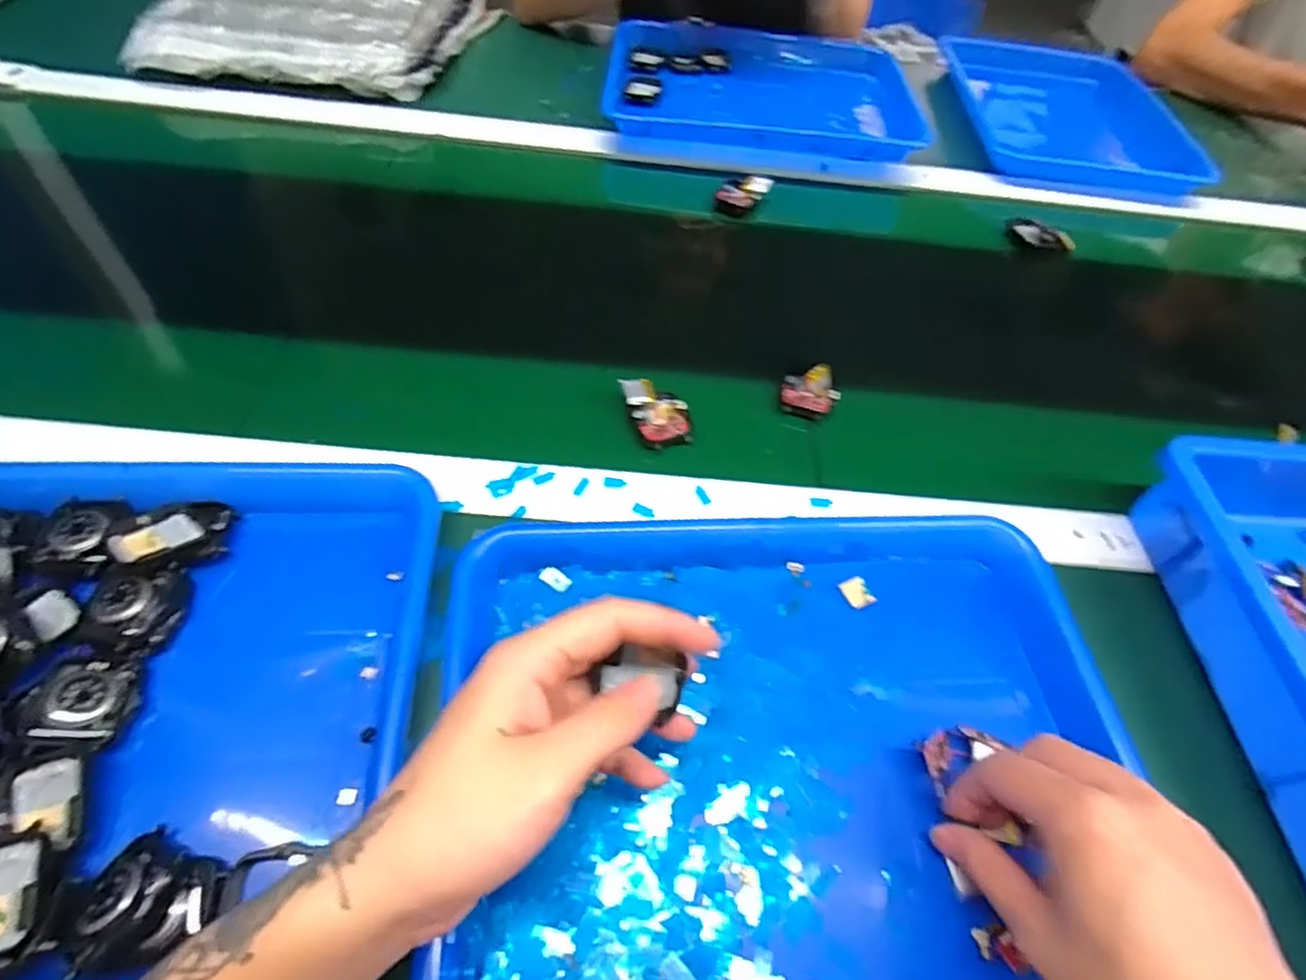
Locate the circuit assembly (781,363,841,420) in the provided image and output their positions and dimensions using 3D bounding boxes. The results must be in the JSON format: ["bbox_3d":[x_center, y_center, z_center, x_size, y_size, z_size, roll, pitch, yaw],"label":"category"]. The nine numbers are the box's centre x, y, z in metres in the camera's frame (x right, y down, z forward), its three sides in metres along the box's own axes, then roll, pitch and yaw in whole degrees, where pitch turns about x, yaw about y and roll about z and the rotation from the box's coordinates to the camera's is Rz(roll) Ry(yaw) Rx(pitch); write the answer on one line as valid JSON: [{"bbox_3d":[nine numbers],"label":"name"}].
[{"bbox_3d":[0.115,-0.072,0.468,0.040,0.016,0.042,22,57,10],"label":"circuit assembly"}]

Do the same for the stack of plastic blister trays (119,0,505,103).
[{"bbox_3d":[-0.356,-0.532,0.713,0.292,0.051,0.308,6,55,-1],"label":"stack of plastic blister trays"}]

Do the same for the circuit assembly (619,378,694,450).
[{"bbox_3d":[0.005,-0.055,0.444,0.040,0.015,0.054,-17,59,-16],"label":"circuit assembly"}]

